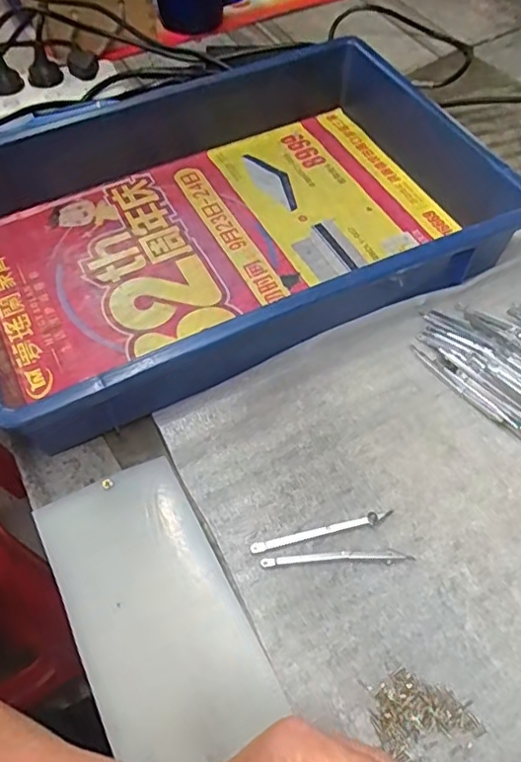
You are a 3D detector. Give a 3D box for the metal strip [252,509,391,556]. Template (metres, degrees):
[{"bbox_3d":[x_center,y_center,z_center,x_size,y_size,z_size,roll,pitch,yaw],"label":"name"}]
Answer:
[{"bbox_3d":[0.041,0.097,0.384,0.095,0.004,0.008,-12,57,-7],"label":"metal strip"}]

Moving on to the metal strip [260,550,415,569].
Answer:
[{"bbox_3d":[0.048,0.112,0.374,0.095,0.004,0.008,-2,57,0],"label":"metal strip"}]

